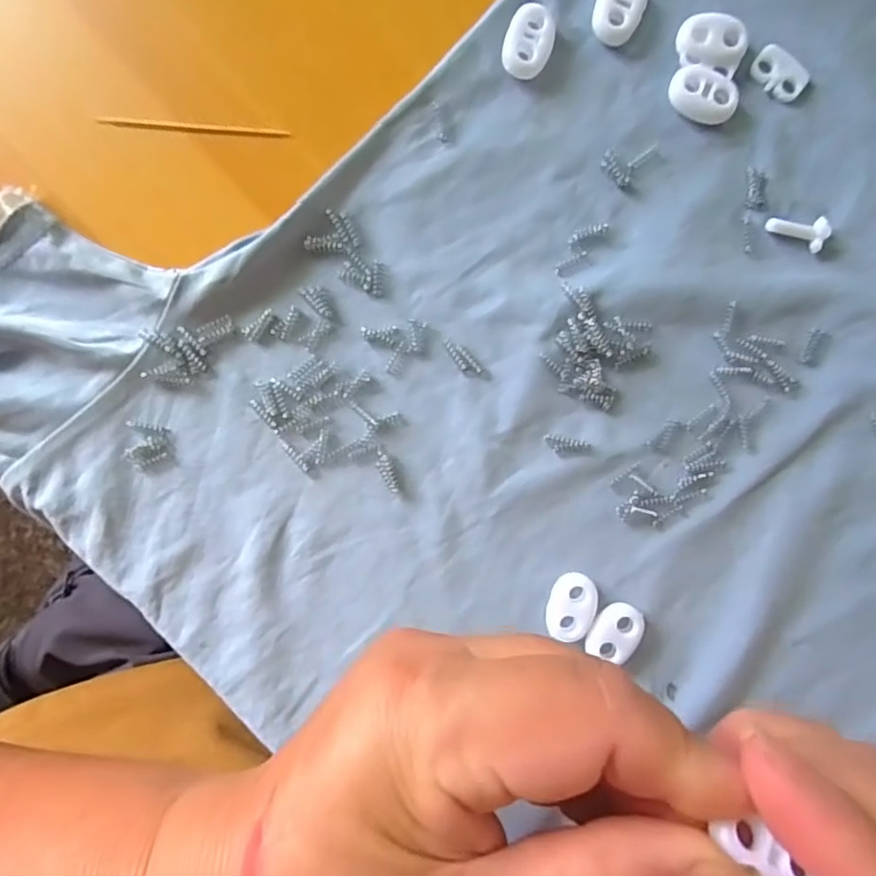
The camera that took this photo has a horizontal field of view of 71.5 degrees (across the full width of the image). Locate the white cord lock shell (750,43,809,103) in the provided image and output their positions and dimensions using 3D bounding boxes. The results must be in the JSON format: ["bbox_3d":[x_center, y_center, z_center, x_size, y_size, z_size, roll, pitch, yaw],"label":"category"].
[{"bbox_3d":[0.113,-0.120,0.199,0.018,0.004,0.012,41,90,-2],"label":"white cord lock shell"}]

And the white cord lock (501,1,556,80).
[{"bbox_3d":[0.029,-0.128,0.196,0.015,0.006,0.021,14,91,-2],"label":"white cord lock"}]

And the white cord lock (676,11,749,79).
[{"bbox_3d":[0.089,-0.128,0.197,0.022,0.006,0.016,6,91,-1],"label":"white cord lock"}]

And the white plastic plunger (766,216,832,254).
[{"bbox_3d":[0.119,-0.069,0.200,0.019,0.005,0.011,18,91,-2],"label":"white plastic plunger"}]

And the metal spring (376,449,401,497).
[{"bbox_3d":[-0.016,0.012,0.200,0.005,0.004,0.016,-26,92,-1],"label":"metal spring"}]

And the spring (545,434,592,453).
[{"bbox_3d":[0.043,0.003,0.200,0.015,0.004,0.006,12,91,-2],"label":"spring"}]

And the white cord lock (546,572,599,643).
[{"bbox_3d":[0.044,0.056,0.201,0.015,0.005,0.021,10,91,-2],"label":"white cord lock"}]

